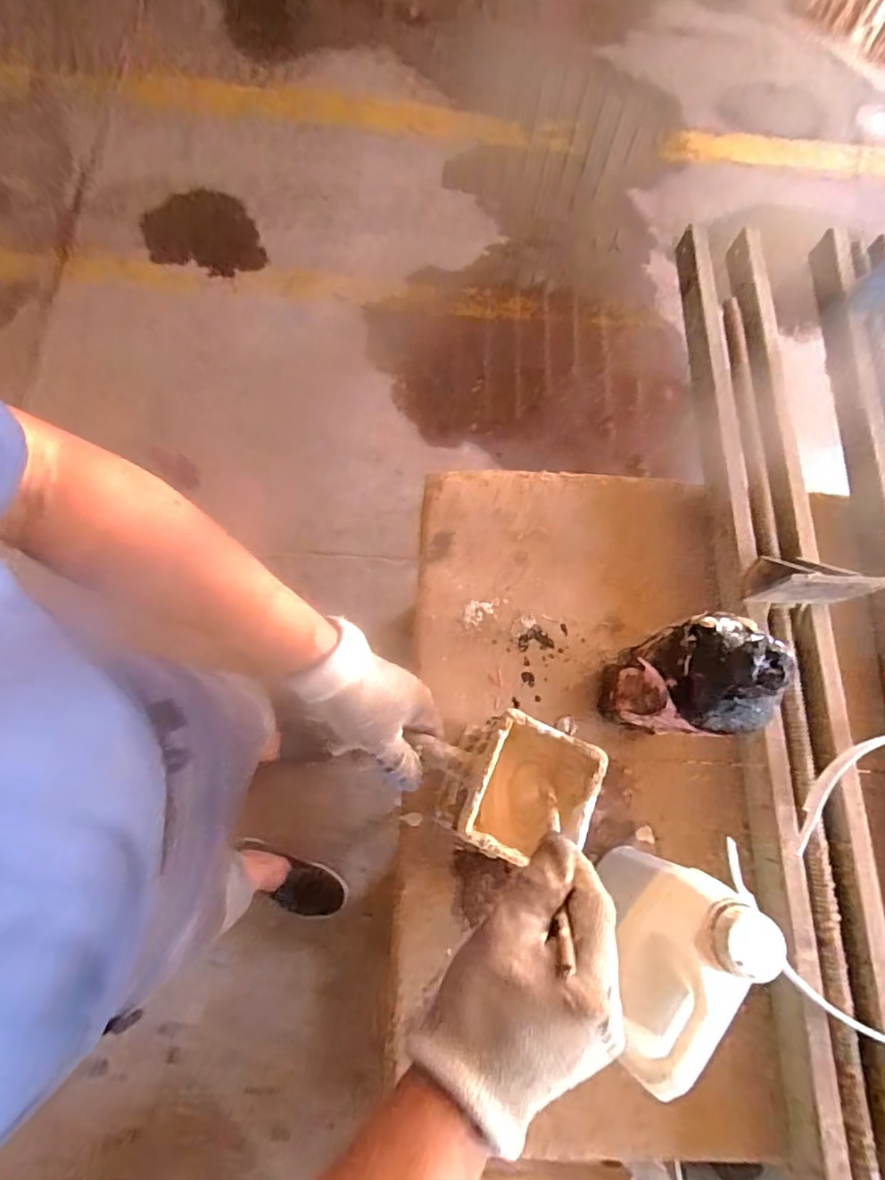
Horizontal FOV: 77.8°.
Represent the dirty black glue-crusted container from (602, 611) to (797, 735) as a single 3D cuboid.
[{"bbox_3d":[0.225,0.089,0.523,0.072,0.252,0.102,-8,74,-6],"label":"dirty black glue-crusted container"}]

